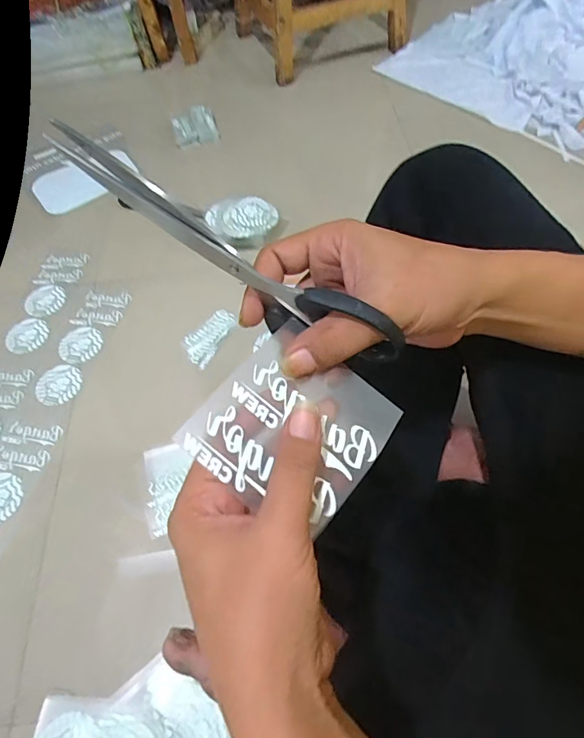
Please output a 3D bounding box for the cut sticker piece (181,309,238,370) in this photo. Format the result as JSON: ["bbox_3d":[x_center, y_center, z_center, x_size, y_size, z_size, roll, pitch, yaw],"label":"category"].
[{"bbox_3d":[-0.123,-0.050,0.685,0.063,0.004,0.096,36,73,26],"label":"cut sticker piece"}]

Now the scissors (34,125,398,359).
[{"bbox_3d":[-0.027,-0.053,0.240,0.200,0.056,0.009,29,60,-19],"label":"scissors"}]

